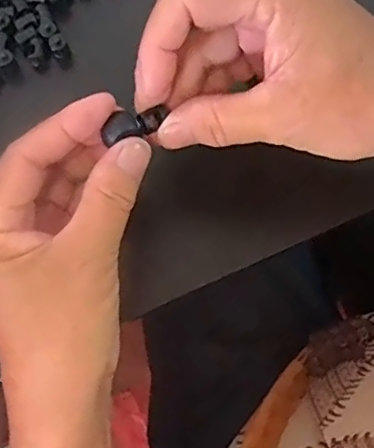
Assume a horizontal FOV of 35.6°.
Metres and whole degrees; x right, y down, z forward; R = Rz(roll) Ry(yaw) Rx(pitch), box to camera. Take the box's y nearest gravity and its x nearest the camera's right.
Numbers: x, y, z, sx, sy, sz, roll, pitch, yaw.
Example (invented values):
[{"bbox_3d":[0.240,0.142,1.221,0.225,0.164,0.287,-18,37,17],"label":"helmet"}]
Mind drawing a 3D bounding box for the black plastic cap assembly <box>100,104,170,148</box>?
[{"bbox_3d":[-0.022,-0.043,0.250,0.030,0.010,0.012,-24,75,-29],"label":"black plastic cap assembly"}]

